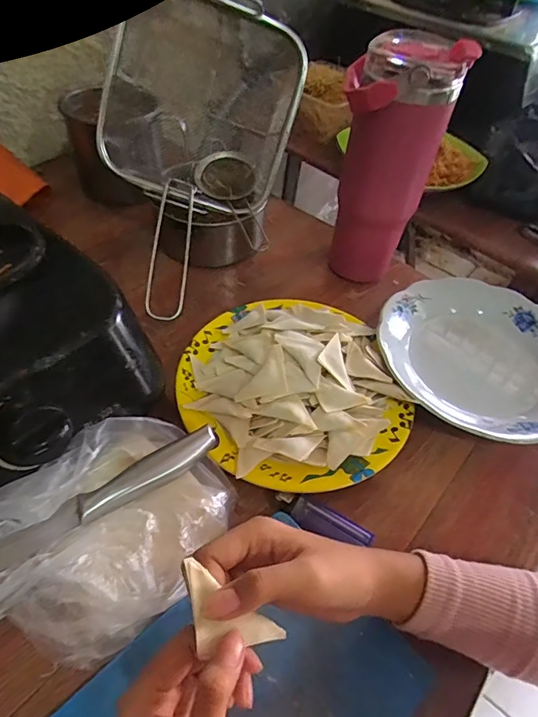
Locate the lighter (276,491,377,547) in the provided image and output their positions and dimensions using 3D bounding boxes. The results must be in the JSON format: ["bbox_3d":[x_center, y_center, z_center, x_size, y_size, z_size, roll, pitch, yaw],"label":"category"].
[{"bbox_3d":[0.042,0.127,0.359,0.077,0.008,0.020,24,52,13],"label":"lighter"}]

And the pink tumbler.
[{"bbox_3d":[0.115,-0.192,0.483,0.099,0.231,0.090,15,51,6],"label":"pink tumbler"}]

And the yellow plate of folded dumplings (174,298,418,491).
[{"bbox_3d":[0.019,0.015,0.424,0.196,0.034,0.210,3,50,-4],"label":"yellow plate of folded dumplings"}]

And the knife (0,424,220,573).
[{"bbox_3d":[-0.132,0.106,0.322,0.219,0.016,0.022,-26,58,-25],"label":"knife"}]

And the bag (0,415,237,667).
[{"bbox_3d":[-0.106,0.114,0.311,0.174,0.048,0.128,-31,60,-28],"label":"bag"}]

